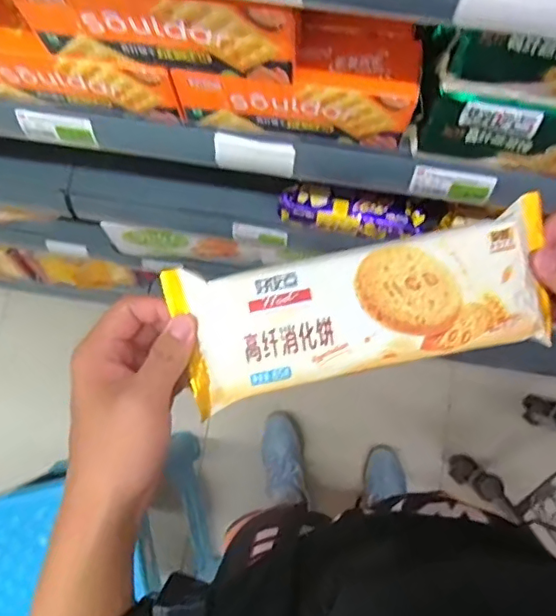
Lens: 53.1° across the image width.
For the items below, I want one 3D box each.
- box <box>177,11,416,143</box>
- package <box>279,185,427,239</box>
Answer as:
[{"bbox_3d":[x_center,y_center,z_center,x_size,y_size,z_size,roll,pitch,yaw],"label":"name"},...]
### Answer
[{"bbox_3d":[0.017,-0.210,0.509,0.207,0.084,0.073,6,79,3],"label":"box"},{"bbox_3d":[0.099,-0.125,0.744,0.193,0.041,0.046,9,79,3],"label":"package"}]

